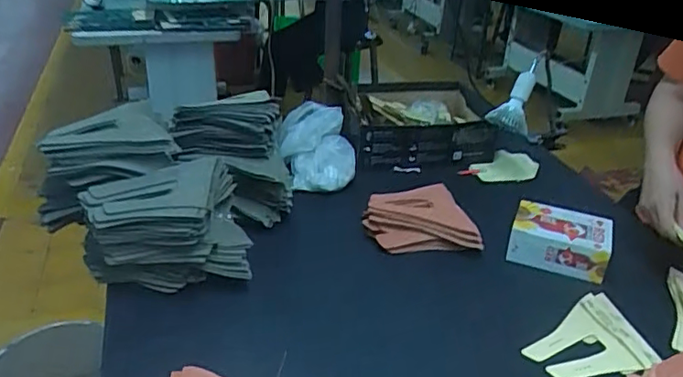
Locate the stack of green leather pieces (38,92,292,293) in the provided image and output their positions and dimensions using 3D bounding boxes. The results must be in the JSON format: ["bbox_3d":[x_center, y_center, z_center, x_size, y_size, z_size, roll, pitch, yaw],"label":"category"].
[{"bbox_3d":[-0.288,-0.016,0.963,0.370,0.186,0.356,9,30,11],"label":"stack of green leather pieces"}]

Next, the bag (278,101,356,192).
[{"bbox_3d":[-0.047,-0.080,1.141,0.147,0.144,0.144,0,30,-5],"label":"bag"}]

